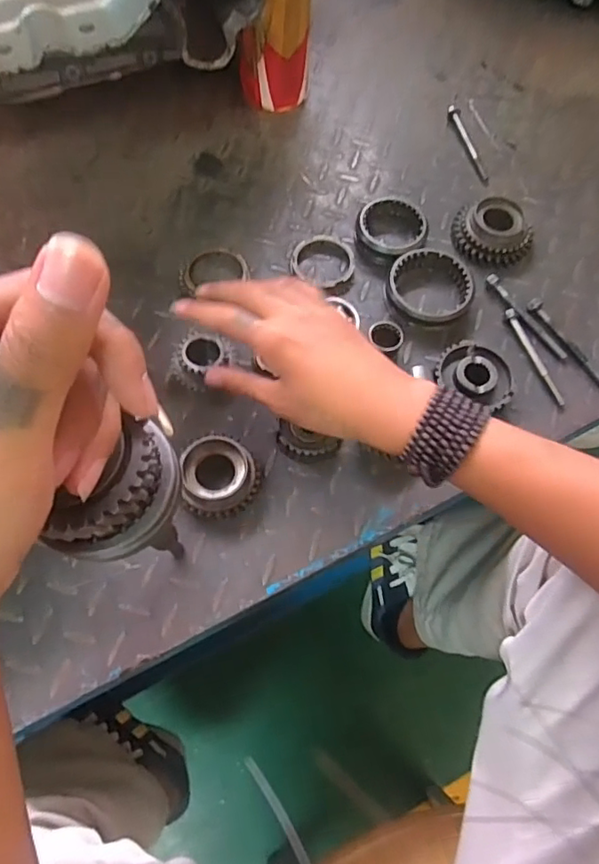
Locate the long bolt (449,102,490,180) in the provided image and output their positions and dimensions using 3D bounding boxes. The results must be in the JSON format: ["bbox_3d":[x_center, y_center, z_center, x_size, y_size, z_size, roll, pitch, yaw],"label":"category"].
[{"bbox_3d":[0.185,-0.321,0.601,0.013,0.011,0.112,-10,67,-7],"label":"long bolt"}]

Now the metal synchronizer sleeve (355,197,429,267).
[{"bbox_3d":[0.090,-0.202,0.540,0.064,0.024,0.065,1,66,-2],"label":"metal synchronizer sleeve"}]

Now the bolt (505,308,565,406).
[{"bbox_3d":[0.213,-0.069,0.491,0.011,0.007,0.101,-19,68,-11],"label":"bolt"}]

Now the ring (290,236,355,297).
[{"bbox_3d":[0.027,-0.165,0.527,0.065,0.013,0.057,36,69,13],"label":"ring"}]

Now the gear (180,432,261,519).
[{"bbox_3d":[-0.060,0.035,0.424,0.058,0.029,0.063,1,66,-2],"label":"gear"}]

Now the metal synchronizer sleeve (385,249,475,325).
[{"bbox_3d":[0.121,-0.136,0.512,0.080,0.024,0.078,13,66,3],"label":"metal synchronizer sleeve"}]

